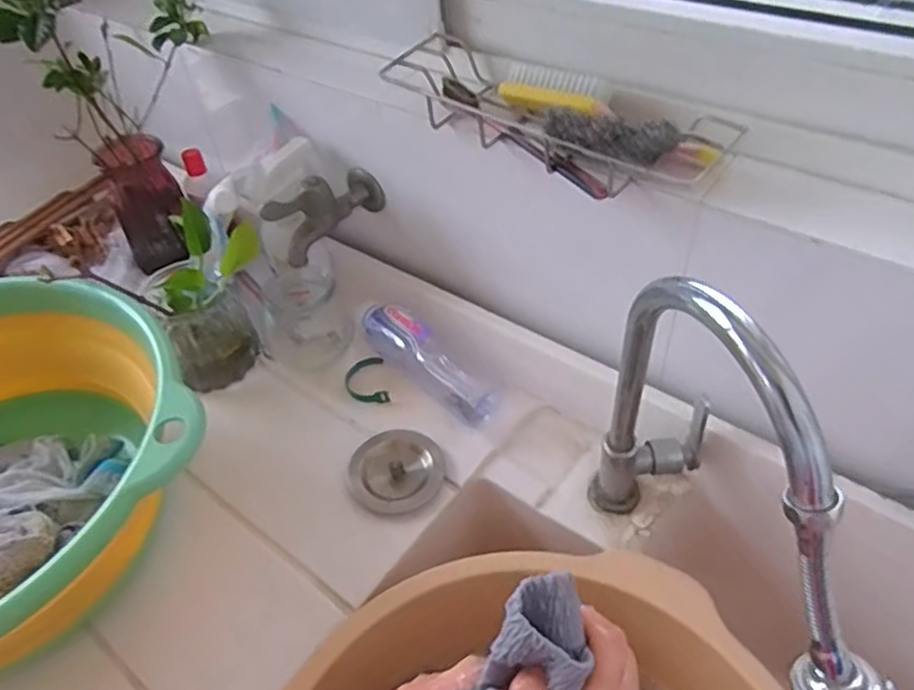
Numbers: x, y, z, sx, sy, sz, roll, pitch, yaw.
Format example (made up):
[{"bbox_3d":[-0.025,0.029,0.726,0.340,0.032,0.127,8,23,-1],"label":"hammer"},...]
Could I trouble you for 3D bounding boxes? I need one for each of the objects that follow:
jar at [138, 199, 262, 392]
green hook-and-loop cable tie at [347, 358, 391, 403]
[{"bbox_3d":[-0.259,-0.048,0.682,0.086,0.163,0.109,26,54,27],"label":"jar"},{"bbox_3d":[-0.093,0.036,0.690,0.041,0.009,0.058,-10,46,-3],"label":"green hook-and-loop cable tie"}]

